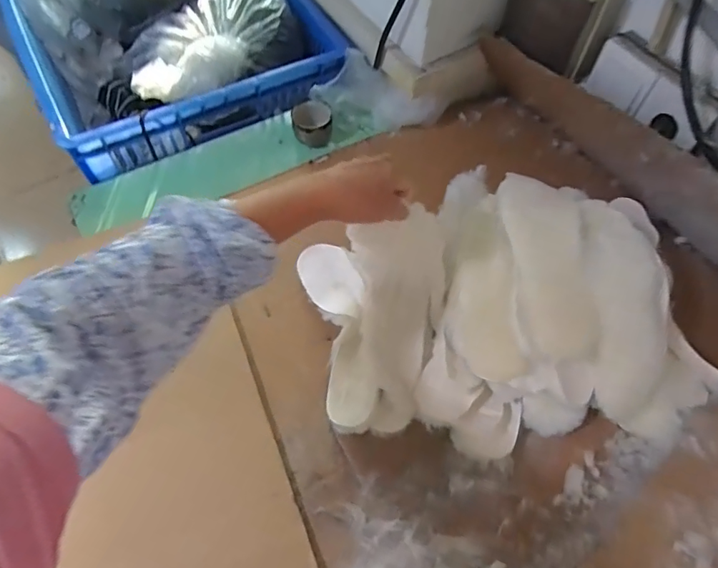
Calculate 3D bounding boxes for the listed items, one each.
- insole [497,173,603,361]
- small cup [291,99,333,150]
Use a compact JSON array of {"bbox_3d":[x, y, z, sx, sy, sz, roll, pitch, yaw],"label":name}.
[{"bbox_3d":[0.207,-0.028,0.536,0.085,0.017,0.222,1,61,0],"label":"insole"},{"bbox_3d":[-0.073,-0.256,0.776,0.060,0.043,0.062,0,61,0],"label":"small cup"}]

